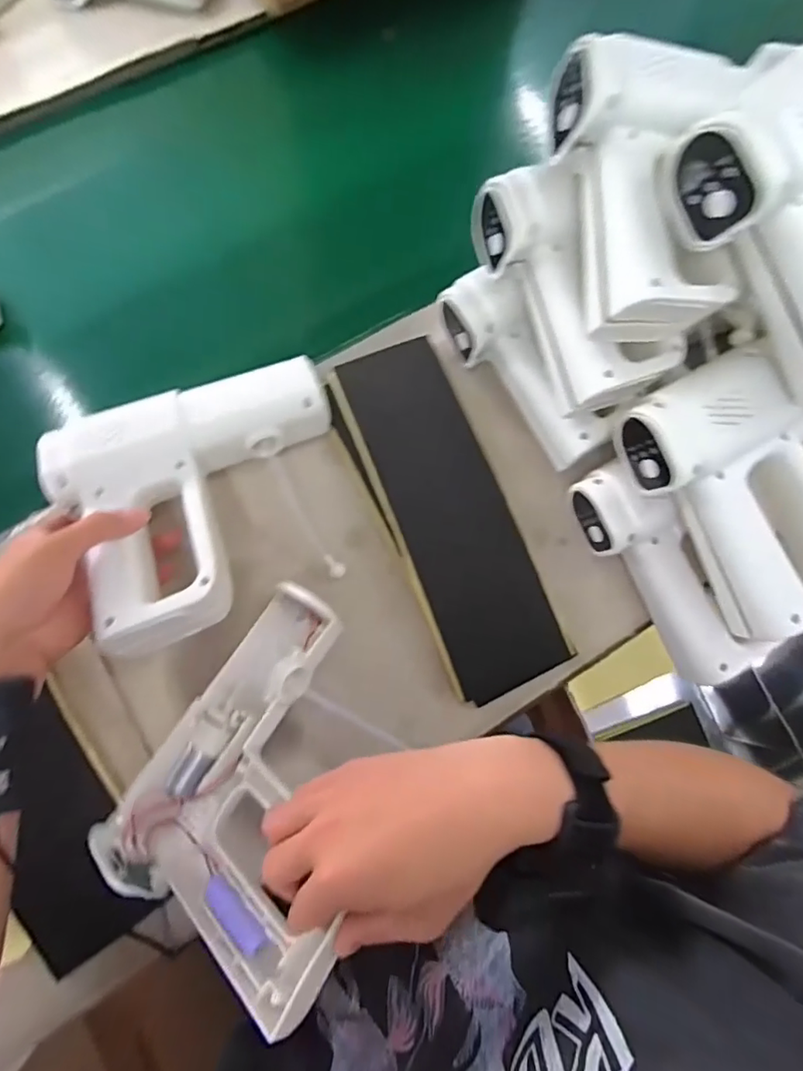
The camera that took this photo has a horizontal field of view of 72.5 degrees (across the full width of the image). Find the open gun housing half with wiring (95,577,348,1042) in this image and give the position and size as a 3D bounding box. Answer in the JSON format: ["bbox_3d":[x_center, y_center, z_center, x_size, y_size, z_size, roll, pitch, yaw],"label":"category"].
[{"bbox_3d":[-0.080,0.151,0.355,0.184,0.039,0.207,23,72,36],"label":"open gun housing half with wiring"}]

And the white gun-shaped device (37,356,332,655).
[{"bbox_3d":[-0.134,-0.031,0.404,0.202,0.065,0.172,-24,78,-7],"label":"white gun-shaped device"}]

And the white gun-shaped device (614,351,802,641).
[{"bbox_3d":[0.244,-0.030,0.377,0.112,0.065,0.179,-30,79,-8],"label":"white gun-shaped device"}]

